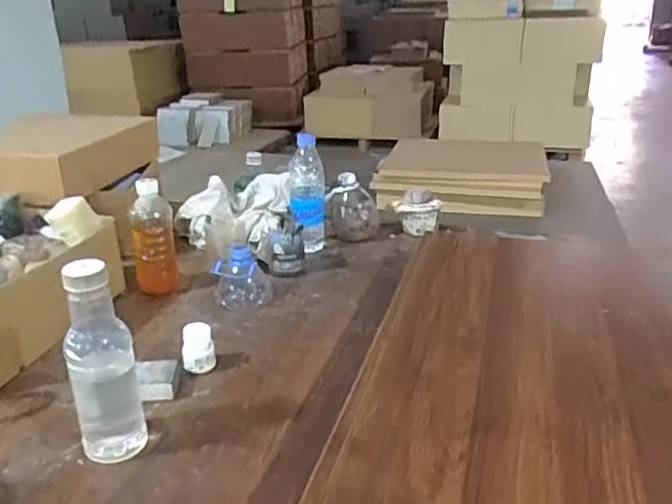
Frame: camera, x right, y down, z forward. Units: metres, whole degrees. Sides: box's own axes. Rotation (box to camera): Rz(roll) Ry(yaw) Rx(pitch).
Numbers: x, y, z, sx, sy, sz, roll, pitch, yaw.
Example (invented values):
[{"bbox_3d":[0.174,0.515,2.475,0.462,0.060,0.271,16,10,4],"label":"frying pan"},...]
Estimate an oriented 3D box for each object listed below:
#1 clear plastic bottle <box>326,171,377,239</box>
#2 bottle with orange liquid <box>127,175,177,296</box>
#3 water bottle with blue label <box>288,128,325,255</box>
[{"bbox_3d":[0.032,-0.092,1.238,0.099,0.125,0.099,-2,22,0],"label":"clear plastic bottle"},{"bbox_3d":[-0.287,-0.021,0.994,0.063,0.178,0.053,-7,23,-11],"label":"bottle with orange liquid"},{"bbox_3d":[-0.052,-0.102,1.162,0.065,0.209,0.065,-3,22,-1],"label":"water bottle with blue label"}]

